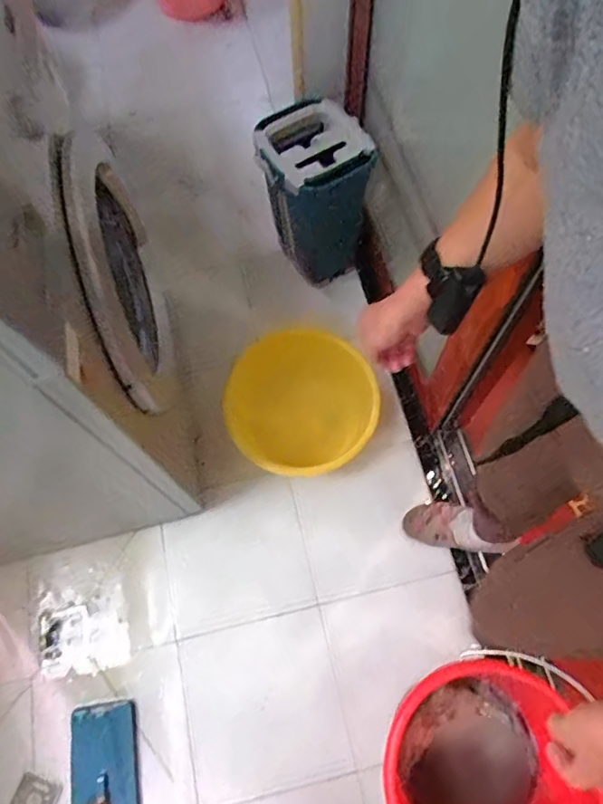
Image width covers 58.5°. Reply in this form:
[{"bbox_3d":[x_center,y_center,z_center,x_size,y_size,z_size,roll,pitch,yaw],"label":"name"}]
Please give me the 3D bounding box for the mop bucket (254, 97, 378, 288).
[{"bbox_3d":[0.039,-0.480,1.269,0.225,0.311,0.275,-21,68,-7],"label":"mop bucket"}]

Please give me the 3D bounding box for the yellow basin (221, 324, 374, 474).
[{"bbox_3d":[-0.007,-0.003,1.172,0.305,0.110,0.306,22,95,-14],"label":"yellow basin"}]

